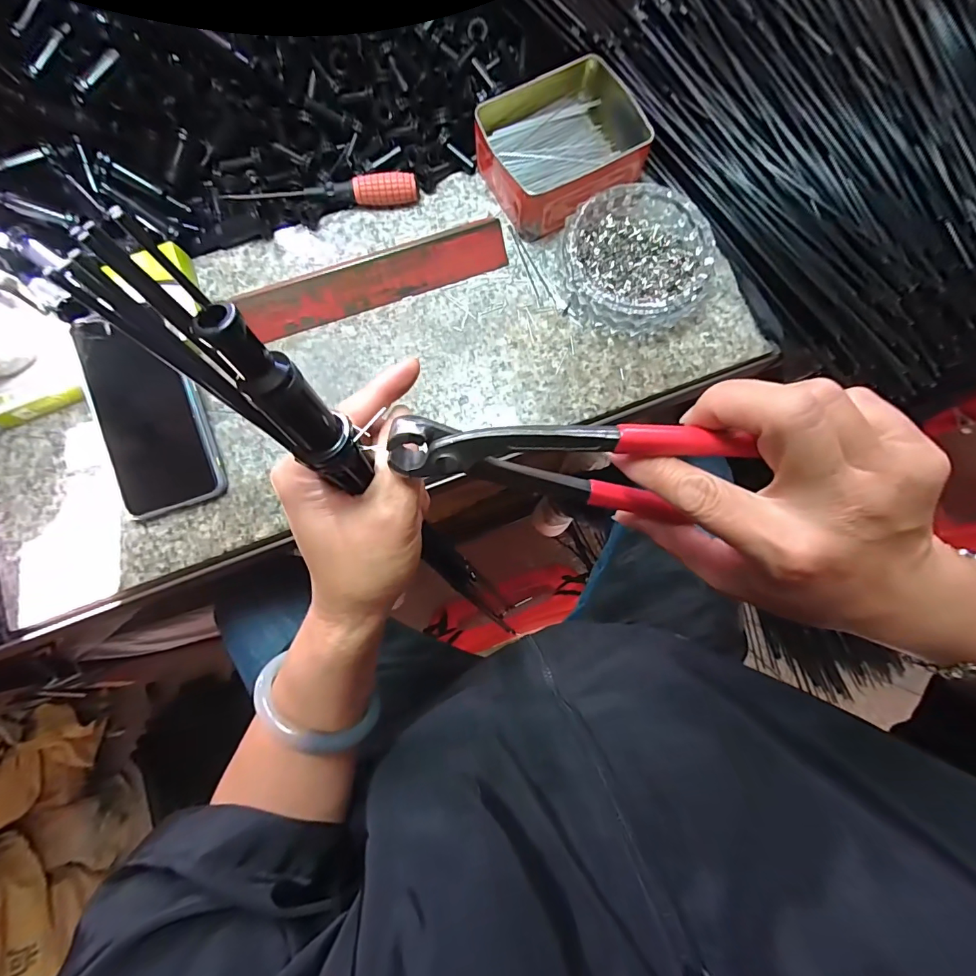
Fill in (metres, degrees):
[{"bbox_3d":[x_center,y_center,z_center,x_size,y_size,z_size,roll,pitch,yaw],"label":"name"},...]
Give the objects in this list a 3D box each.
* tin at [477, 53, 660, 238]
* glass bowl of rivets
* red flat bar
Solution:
[{"bbox_3d":[0.066,-0.289,0.374,0.137,0.043,0.113,-30,81,-5],"label":"tin"},{"bbox_3d":[0.124,-0.189,0.363,0.115,0.029,0.124,0,80,0],"label":"glass bowl of rivets"},{"bbox_3d":[-0.091,-0.171,0.362,0.217,0.038,0.007,-20,35,-4],"label":"red flat bar"}]

